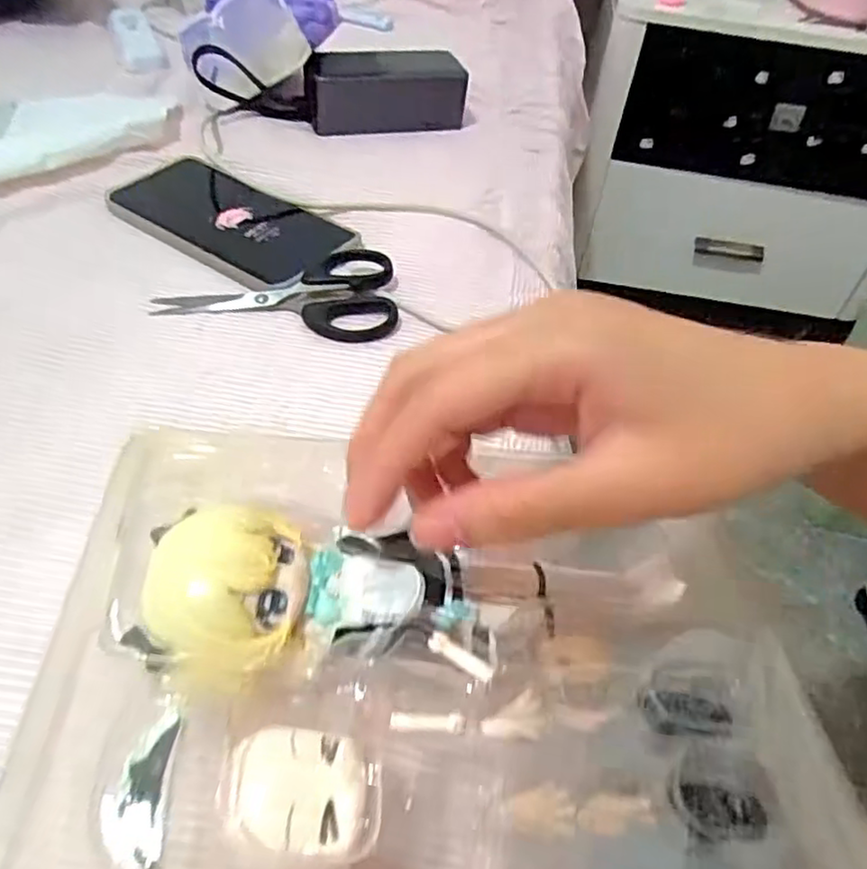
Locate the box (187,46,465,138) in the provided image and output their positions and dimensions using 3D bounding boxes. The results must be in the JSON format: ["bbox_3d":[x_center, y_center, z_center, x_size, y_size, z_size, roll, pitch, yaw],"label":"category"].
[{"bbox_3d":[-0.077,-0.281,0.546,0.214,0.042,0.052,-12,50,-18],"label":"box"}]

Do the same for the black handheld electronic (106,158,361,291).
[{"bbox_3d":[-0.133,-0.140,0.432,0.163,0.014,0.079,32,51,20],"label":"black handheld electronic"}]

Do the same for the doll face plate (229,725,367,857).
[{"bbox_3d":[-0.033,0.086,0.163,0.032,0.010,0.028,8,35,0],"label":"doll face plate"}]

